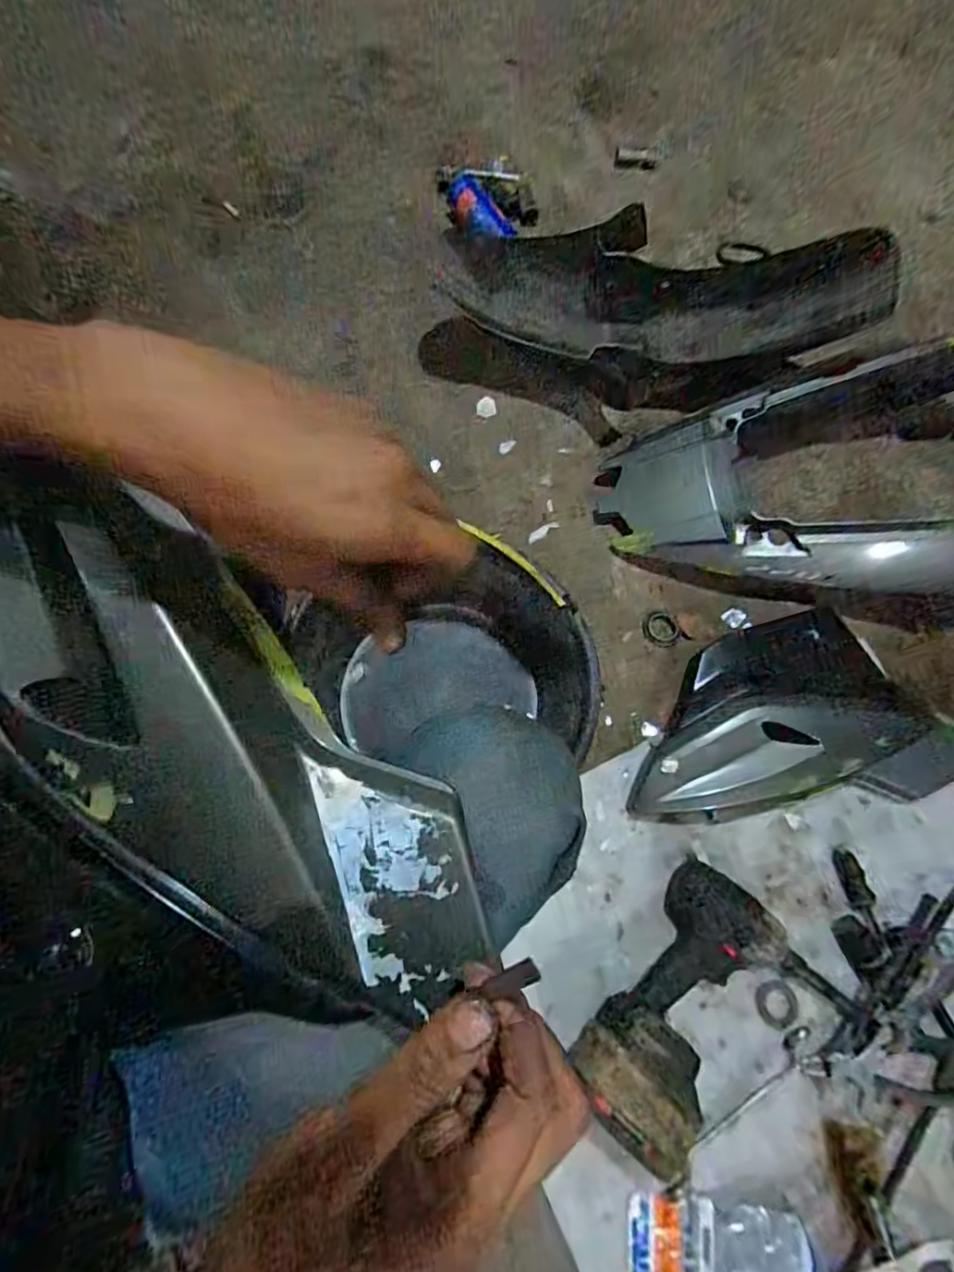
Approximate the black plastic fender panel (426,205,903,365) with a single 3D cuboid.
[{"bbox_3d":[0.226,-0.467,0.760,0.557,0.160,0.130,11,77,1],"label":"black plastic fender panel"}]

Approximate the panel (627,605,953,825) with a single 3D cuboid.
[{"bbox_3d":[0.379,0.090,0.672,0.410,0.051,0.231,-6,77,-3],"label":"panel"}]

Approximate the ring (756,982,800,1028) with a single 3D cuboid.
[{"bbox_3d":[0.332,0.407,0.618,0.045,0.008,0.044,0,77,-1],"label":"ring"}]

